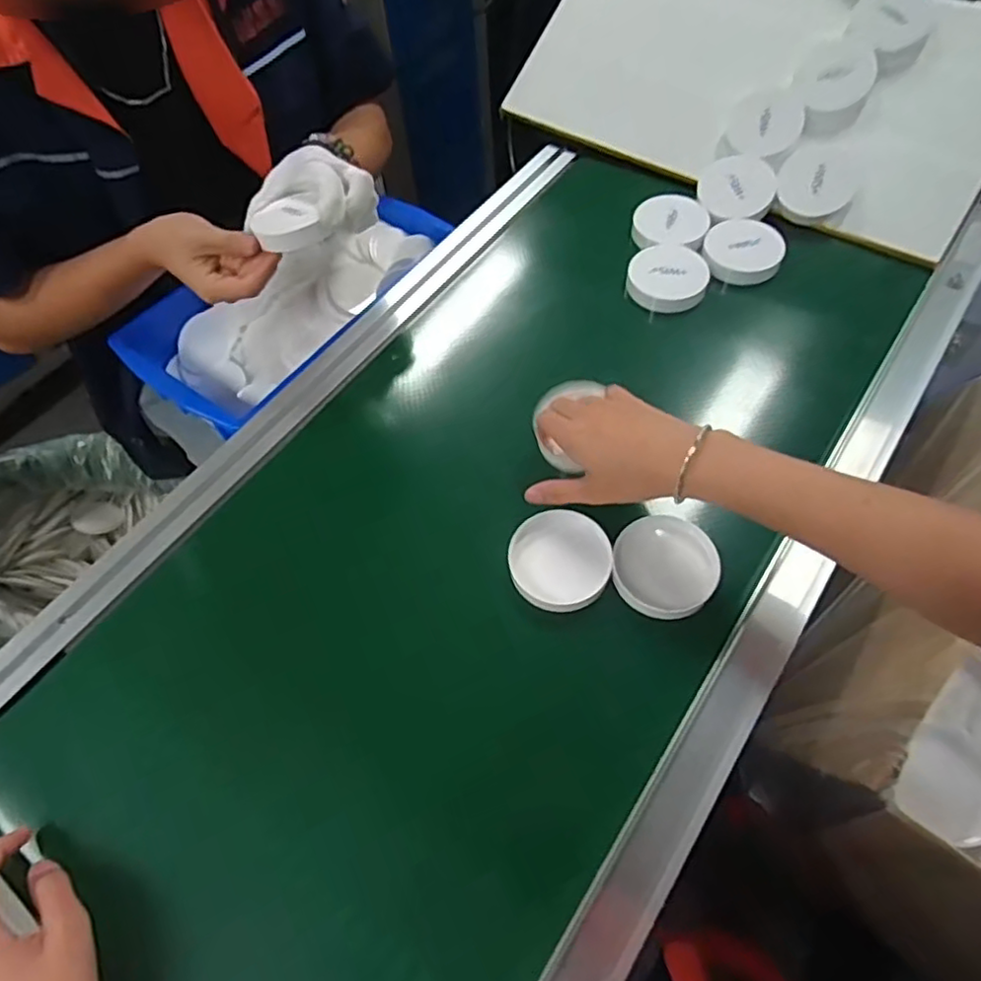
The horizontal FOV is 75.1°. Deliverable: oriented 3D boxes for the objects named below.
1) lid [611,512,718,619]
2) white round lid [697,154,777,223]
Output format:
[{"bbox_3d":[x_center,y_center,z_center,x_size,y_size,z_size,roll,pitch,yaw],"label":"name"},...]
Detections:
[{"bbox_3d":[0.133,0.057,0.483,0.076,0.013,0.075,-1,61,2],"label":"lid"},{"bbox_3d":[0.258,-0.315,0.666,0.074,0.013,0.067,-9,85,9],"label":"white round lid"}]

